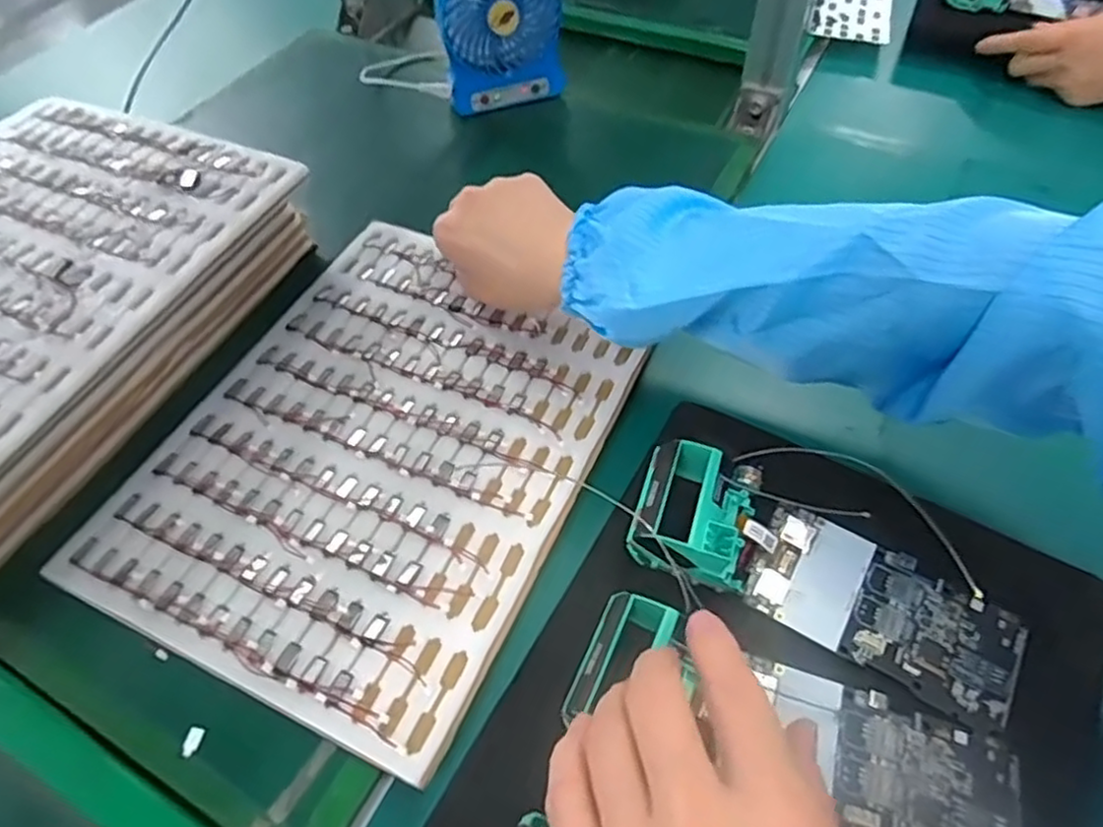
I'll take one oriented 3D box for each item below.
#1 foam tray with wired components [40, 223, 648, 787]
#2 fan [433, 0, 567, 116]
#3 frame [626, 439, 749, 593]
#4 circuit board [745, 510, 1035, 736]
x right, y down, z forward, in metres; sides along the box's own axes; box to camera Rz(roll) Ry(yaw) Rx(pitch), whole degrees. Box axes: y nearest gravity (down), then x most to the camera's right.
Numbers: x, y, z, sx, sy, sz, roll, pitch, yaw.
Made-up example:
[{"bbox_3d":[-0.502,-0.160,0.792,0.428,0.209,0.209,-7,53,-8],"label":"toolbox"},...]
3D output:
[{"bbox_3d":[-0.101,0.016,0.408,0.238,0.016,0.292,20,56,17],"label":"foam tray with wired components"},{"bbox_3d":[-0.043,-0.328,0.580,0.103,0.139,0.032,-4,52,0],"label":"fan"},{"bbox_3d":[0.079,0.052,0.366,0.066,0.035,0.072,12,54,12],"label":"frame"},{"bbox_3d":[0.169,0.099,0.348,0.127,0.006,0.065,26,58,21],"label":"circuit board"}]

